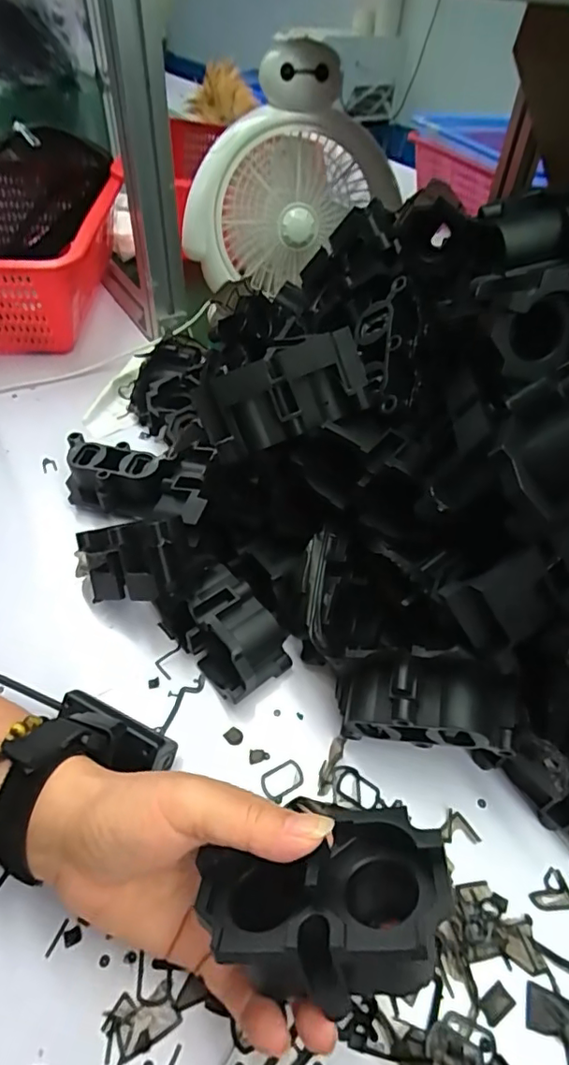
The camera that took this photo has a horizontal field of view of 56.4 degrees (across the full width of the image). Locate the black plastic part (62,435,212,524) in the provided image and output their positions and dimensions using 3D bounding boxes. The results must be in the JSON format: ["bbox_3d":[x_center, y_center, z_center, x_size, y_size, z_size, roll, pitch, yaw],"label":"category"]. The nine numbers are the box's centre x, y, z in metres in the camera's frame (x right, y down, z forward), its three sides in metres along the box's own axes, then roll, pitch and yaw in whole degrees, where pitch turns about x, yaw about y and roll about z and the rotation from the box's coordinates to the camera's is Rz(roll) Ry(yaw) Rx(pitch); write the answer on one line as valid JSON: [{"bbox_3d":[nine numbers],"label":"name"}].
[{"bbox_3d":[-0.123,-0.040,0.452,0.131,0.056,0.061,12,48,9],"label":"black plastic part"}]

